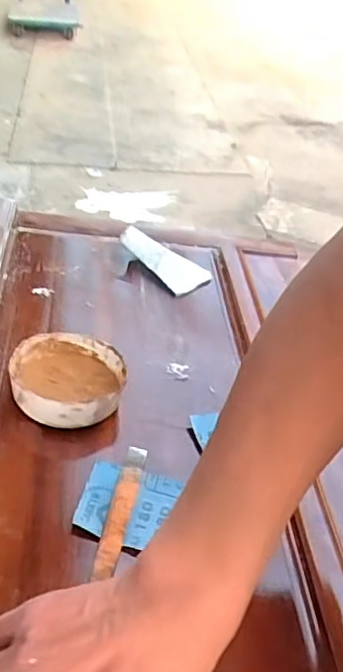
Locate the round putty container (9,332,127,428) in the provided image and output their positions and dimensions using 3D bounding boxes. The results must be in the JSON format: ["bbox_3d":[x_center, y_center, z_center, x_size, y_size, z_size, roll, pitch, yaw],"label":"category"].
[{"bbox_3d":[-0.095,0.040,0.535,0.099,0.037,0.093,5,39,-4],"label":"round putty container"}]

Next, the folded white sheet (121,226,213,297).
[{"bbox_3d":[-0.011,-0.094,0.736,0.118,0.017,0.061,35,40,3],"label":"folded white sheet"}]

